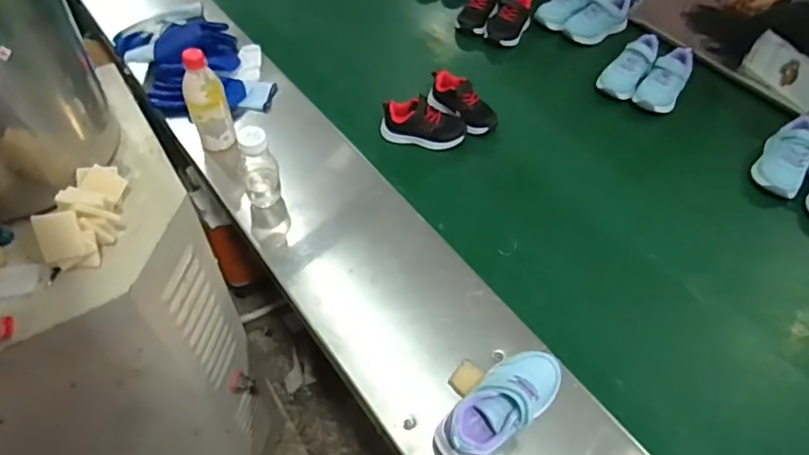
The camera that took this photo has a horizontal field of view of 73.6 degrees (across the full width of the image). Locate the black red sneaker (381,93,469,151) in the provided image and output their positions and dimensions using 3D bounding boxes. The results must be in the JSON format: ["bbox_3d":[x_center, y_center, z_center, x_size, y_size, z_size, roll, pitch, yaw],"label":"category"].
[{"bbox_3d":[0.034,-0.191,0.984,0.149,0.069,0.054,8,47,6],"label":"black red sneaker"}]

